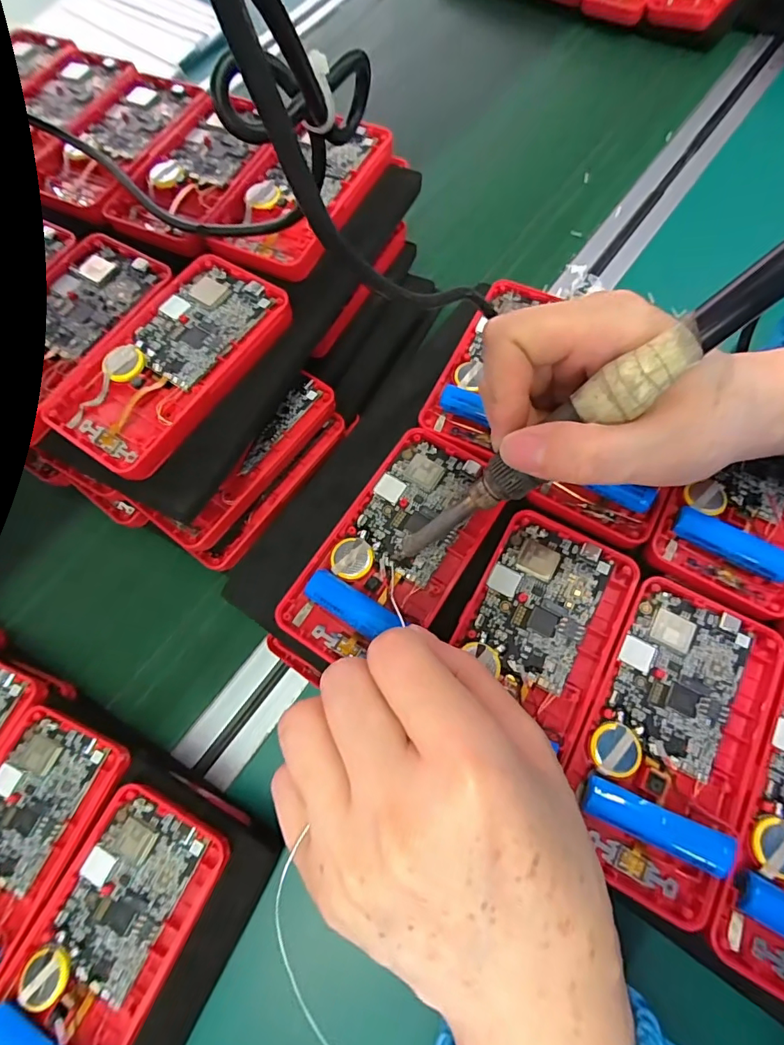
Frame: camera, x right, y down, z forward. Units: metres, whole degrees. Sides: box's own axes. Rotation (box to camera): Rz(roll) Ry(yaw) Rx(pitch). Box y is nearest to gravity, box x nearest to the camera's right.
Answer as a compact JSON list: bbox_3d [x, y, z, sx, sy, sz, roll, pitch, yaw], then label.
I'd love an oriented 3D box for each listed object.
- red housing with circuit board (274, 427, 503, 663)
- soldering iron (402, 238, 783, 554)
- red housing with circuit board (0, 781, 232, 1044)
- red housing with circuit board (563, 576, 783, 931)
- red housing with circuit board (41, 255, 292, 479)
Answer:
[{"bbox_3d":[0.003,0.011,0.225,0.061,0.010,0.119,30,72,14],"label":"red housing with circuit board"},{"bbox_3d":[0.077,-0.044,0.164,0.205,0.020,0.020,-40,65,32],"label":"soldering iron"},{"bbox_3d":[-0.127,0.185,0.203,0.063,0.012,0.119,23,73,13],"label":"red housing with circuit board"},{"bbox_3d":[0.113,0.085,0.195,0.061,0.014,0.119,26,74,14],"label":"red housing with circuit board"},{"bbox_3d":[-0.110,-0.081,0.233,0.075,0.012,0.118,30,75,15],"label":"red housing with circuit board"}]

